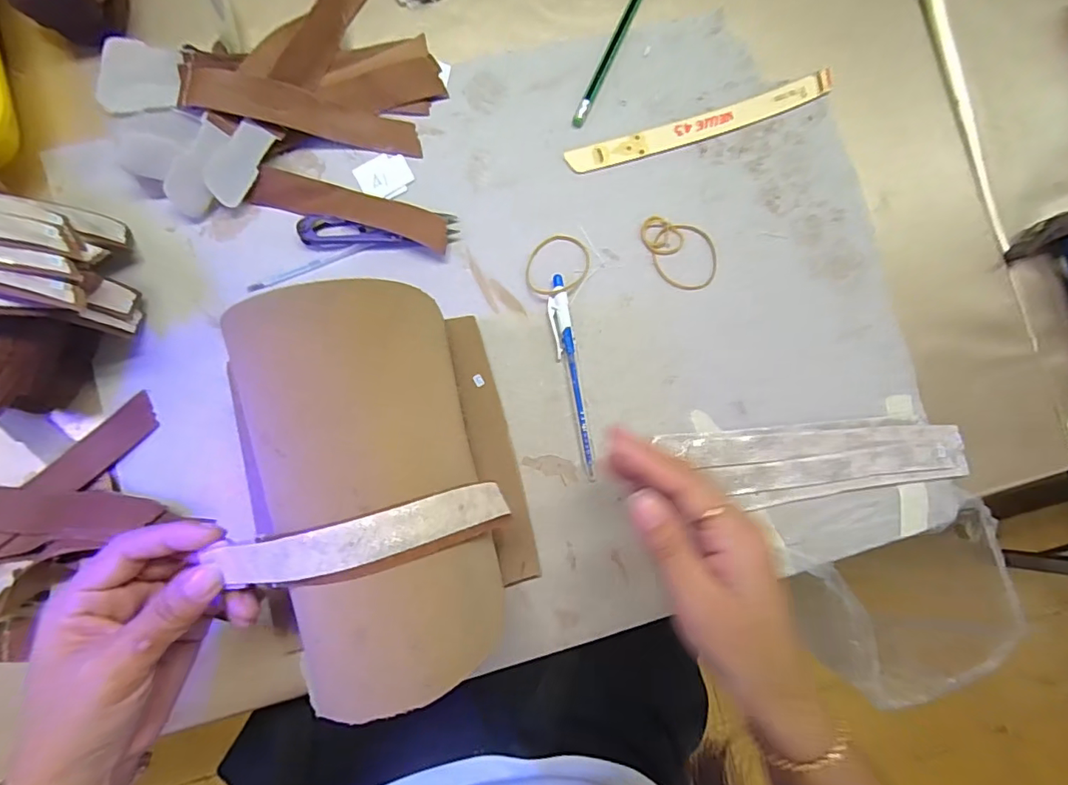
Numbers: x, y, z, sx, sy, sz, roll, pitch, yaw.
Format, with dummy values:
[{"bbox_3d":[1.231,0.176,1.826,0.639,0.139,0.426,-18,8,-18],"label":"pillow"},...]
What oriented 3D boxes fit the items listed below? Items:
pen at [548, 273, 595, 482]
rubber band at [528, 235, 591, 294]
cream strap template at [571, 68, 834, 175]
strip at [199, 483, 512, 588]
[{"bbox_3d":[0.024,-0.010,0.351,0.014,0.007,0.137,-9,87,-6],"label":"pen"},{"bbox_3d":[0.017,-0.087,0.357,0.042,0.004,0.043,0,84,-4],"label":"rubber band"},{"bbox_3d":[0.122,-0.192,0.374,0.204,0.004,0.020,-20,88,-6],"label":"cream strap template"},{"bbox_3d":[-0.069,0.063,0.231,0.127,0.039,0.025,-10,87,-21],"label":"strip"}]

